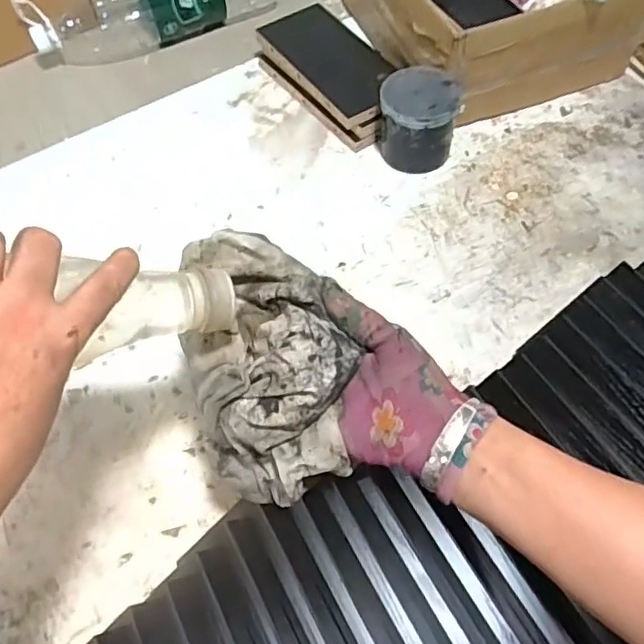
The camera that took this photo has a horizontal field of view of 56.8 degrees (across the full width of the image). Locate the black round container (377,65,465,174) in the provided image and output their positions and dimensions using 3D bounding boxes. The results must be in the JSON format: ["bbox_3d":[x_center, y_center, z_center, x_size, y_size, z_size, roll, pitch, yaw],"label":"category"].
[{"bbox_3d":[0.106,-0.219,0.647,0.086,0.083,0.087,4,58,7],"label":"black round container"}]

